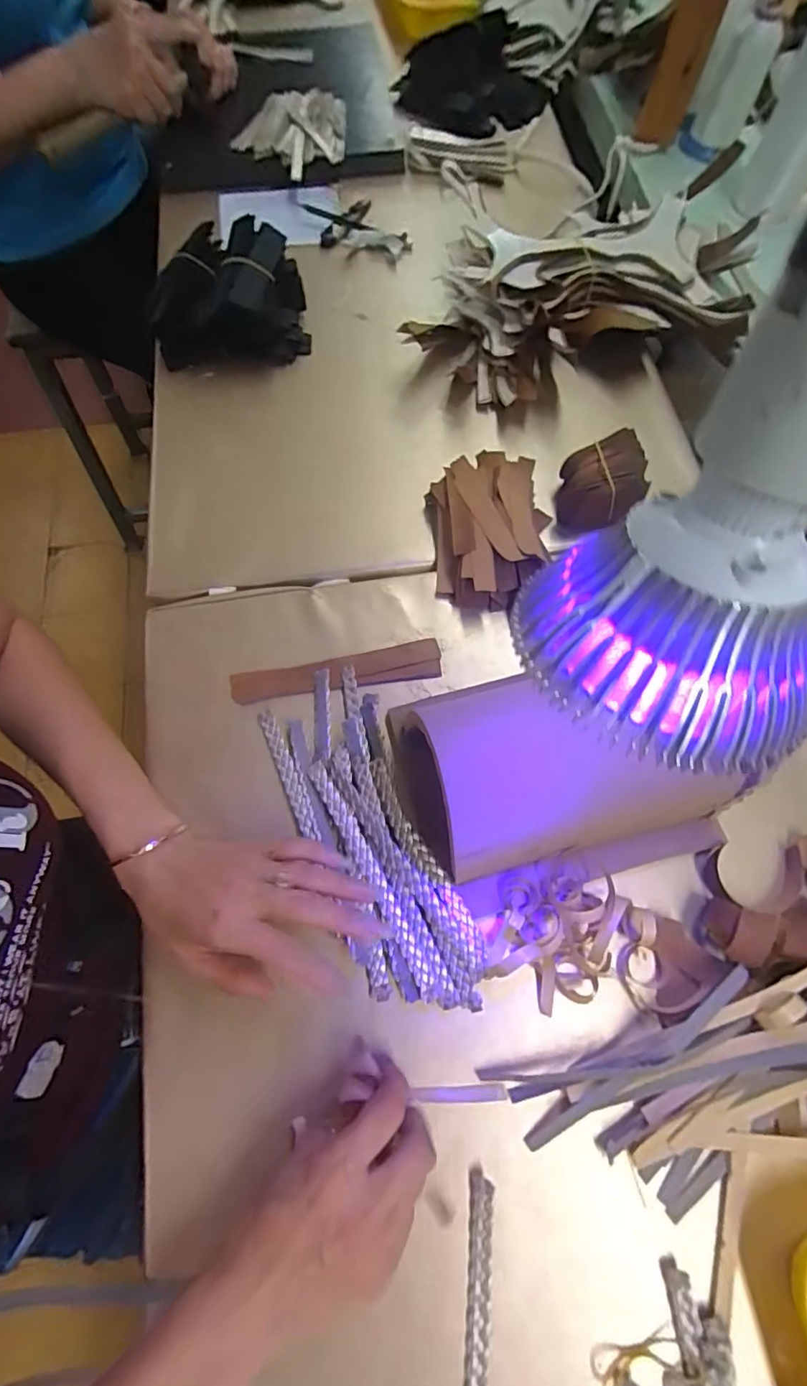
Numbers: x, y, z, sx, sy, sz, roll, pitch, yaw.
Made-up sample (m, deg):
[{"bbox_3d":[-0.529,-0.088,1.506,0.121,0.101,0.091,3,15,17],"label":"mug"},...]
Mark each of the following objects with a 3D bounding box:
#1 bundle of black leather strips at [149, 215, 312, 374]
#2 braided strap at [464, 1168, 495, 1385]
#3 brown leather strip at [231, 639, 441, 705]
[{"bbox_3d":[-0.182,-0.408,0.542,0.154,0.071,0.130,-6,70,-3],"label":"bundle of black leather strips"},{"bbox_3d":[0.040,0.363,0.280,0.013,0.008,0.168,5,70,1],"label":"braided strap"},{"bbox_3d":[-0.053,-0.015,0.419,0.167,0.007,0.031,-11,70,-4],"label":"brown leather strip"}]

